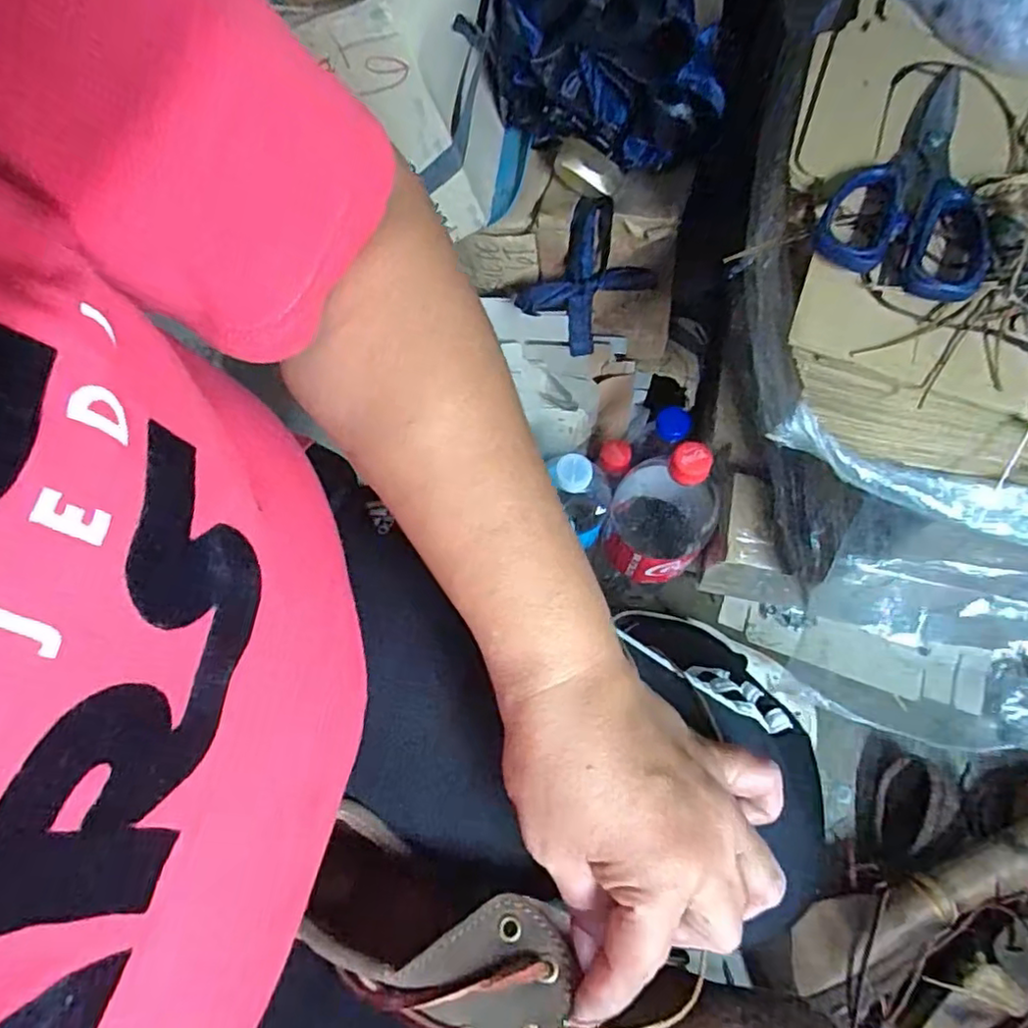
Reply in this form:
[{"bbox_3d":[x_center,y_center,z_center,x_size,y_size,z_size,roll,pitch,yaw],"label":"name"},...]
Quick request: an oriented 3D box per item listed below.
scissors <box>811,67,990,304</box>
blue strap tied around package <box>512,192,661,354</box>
[{"bbox_3d":[0.234,-0.179,0.339,0.083,0.008,0.162,37,72,15],"label":"scissors"},{"bbox_3d":[0.060,-0.186,0.505,0.081,0.112,0.031,28,44,-23],"label":"blue strap tied around package"}]

